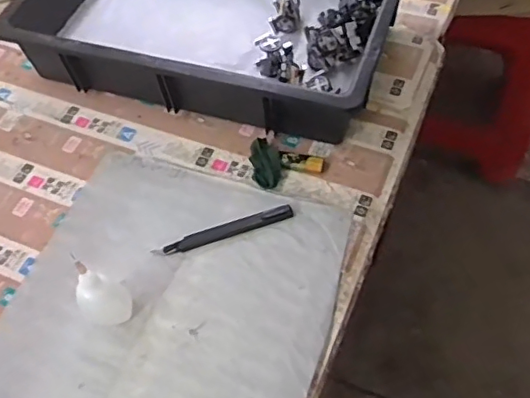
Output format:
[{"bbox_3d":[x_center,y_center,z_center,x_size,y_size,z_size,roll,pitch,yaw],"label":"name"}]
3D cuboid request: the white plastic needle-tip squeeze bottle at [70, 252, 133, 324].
[{"bbox_3d":[-0.152,0.082,0.507,0.041,0.099,0.044,-37,62,-18],"label":"white plastic needle-tip squeeze bottle"}]

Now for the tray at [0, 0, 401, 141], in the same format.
[{"bbox_3d":[-0.063,-0.246,0.723,0.446,0.098,0.317,15,60,13],"label":"tray"}]

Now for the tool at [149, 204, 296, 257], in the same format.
[{"bbox_3d":[-0.042,0.033,0.583,0.147,0.008,0.015,-17,58,-7],"label":"tool"}]

